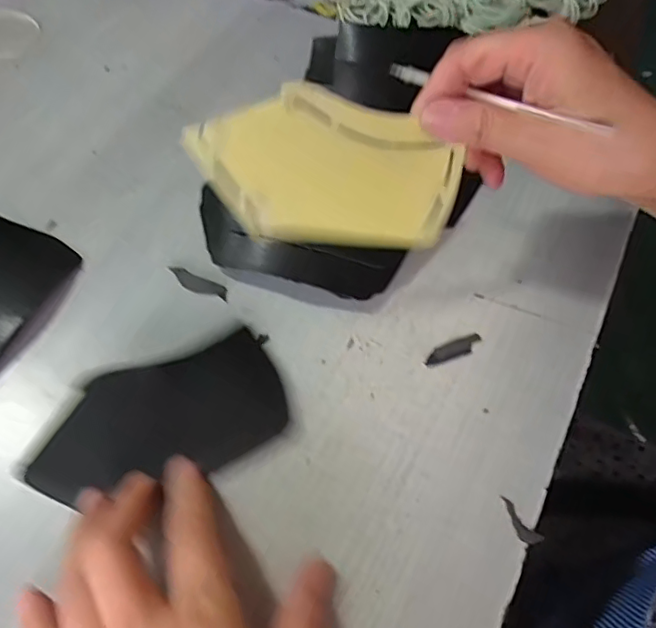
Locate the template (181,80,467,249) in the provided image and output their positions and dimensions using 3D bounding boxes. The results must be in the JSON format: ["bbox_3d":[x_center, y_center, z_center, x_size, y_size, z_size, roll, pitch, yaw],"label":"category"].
[{"bbox_3d":[0.002,-0.071,0.295,0.137,0.074,0.011,4,30,-15],"label":"template"}]

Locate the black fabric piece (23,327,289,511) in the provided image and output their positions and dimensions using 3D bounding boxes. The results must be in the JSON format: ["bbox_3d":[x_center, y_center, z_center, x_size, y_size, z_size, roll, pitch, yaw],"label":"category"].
[{"bbox_3d":[-0.087,0.055,0.303,0.129,0.020,0.062,-19,60,-16],"label":"black fabric piece"}]

